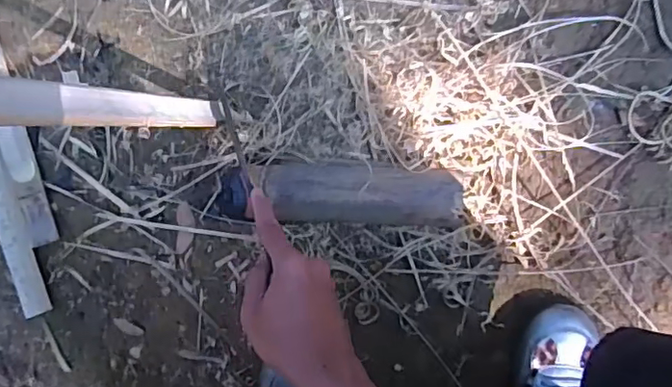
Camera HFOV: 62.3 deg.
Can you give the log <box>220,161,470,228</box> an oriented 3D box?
[{"bbox_3d":[0.003,0.001,0.578,0.254,0.046,0.068,1,93,3],"label":"log"}]

